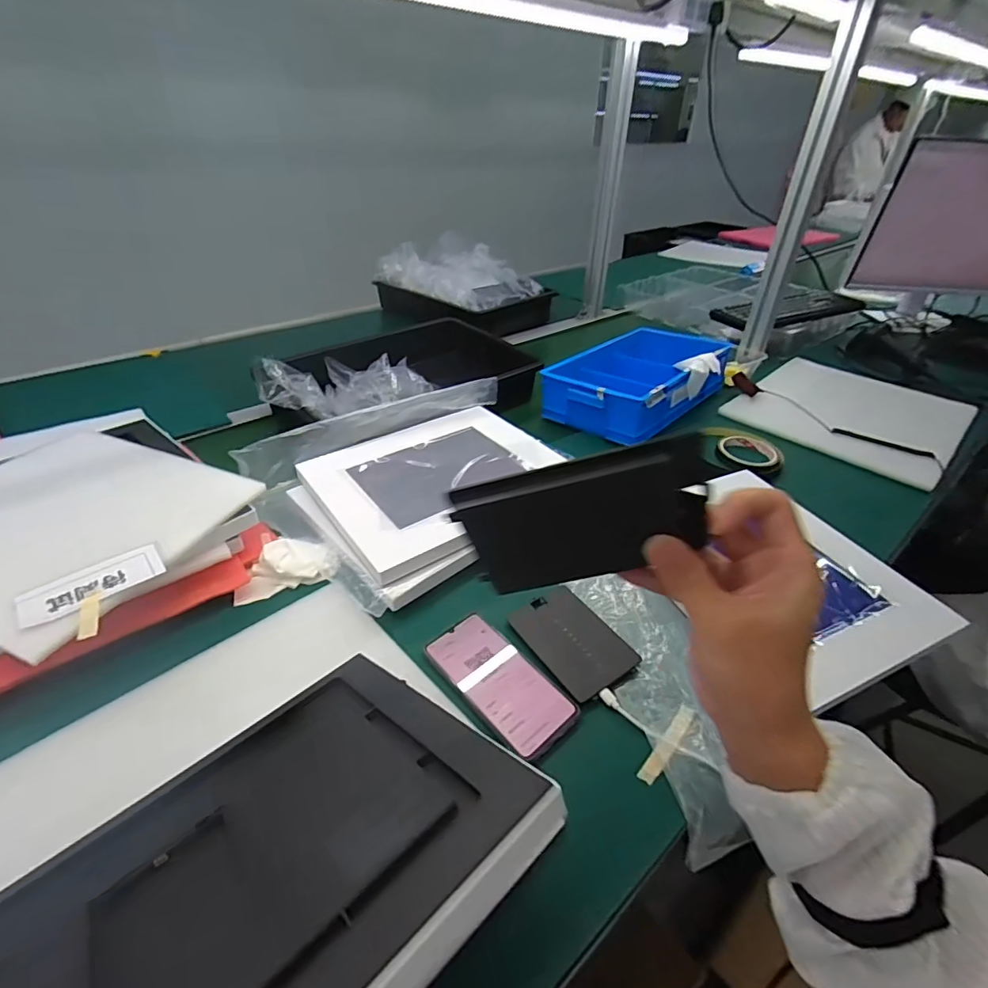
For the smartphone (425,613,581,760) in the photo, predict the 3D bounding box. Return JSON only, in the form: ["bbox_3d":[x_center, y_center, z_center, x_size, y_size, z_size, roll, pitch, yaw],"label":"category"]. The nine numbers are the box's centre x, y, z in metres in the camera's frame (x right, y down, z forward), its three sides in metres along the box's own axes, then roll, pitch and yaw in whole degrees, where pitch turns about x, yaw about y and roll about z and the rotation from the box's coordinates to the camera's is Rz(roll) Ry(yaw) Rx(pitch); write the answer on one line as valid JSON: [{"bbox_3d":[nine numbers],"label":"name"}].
[{"bbox_3d":[0.004,0.174,0.479,0.069,0.011,0.151,-27,46,-33],"label":"smartphone"}]

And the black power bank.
[{"bbox_3d":[0.080,0.149,0.517,0.084,0.007,0.120,-22,43,-28],"label":"black power bank"}]

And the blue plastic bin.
[{"bbox_3d":[0.267,-0.218,0.930,0.232,0.090,0.352,29,45,31],"label":"blue plastic bin"}]

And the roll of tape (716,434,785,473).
[{"bbox_3d":[0.406,-0.062,0.802,0.092,0.022,0.090,1,37,-1],"label":"roll of tape"}]

